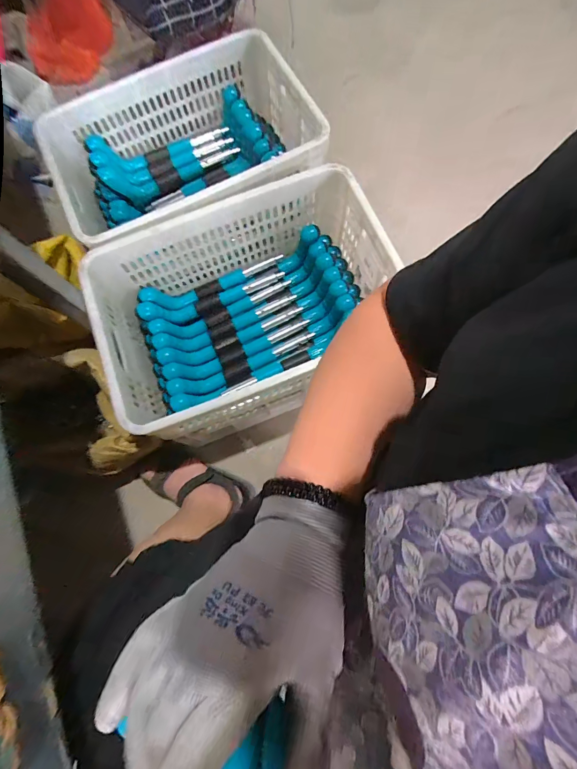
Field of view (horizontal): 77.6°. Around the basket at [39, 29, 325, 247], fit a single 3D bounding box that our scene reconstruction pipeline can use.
[{"bbox_3d":[-0.209,-0.485,0.801,0.542,0.206,0.397,-28,75,-6],"label":"basket"}]

